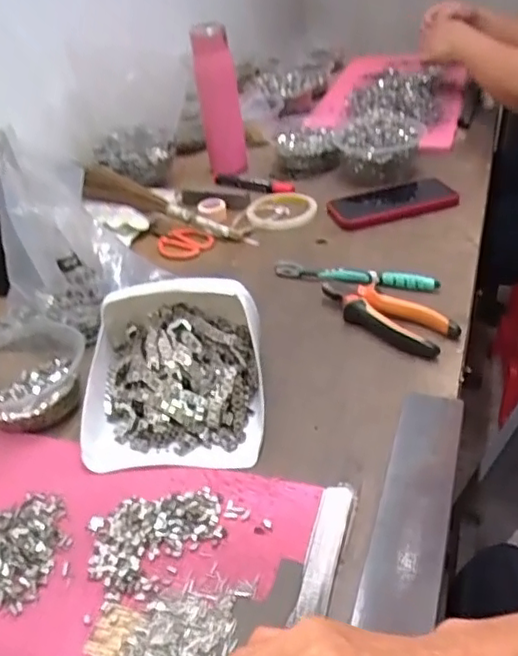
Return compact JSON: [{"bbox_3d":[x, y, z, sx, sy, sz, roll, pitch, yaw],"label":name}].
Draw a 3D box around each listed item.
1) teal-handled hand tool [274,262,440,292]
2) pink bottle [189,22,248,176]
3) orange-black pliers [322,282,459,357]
[{"bbox_3d":[0.106,-0.060,0.709,0.186,0.015,0.021,9,39,20],"label":"teal-handled hand tool"},{"bbox_3d":[-0.062,-0.358,0.980,0.056,0.212,0.055,-15,37,-12],"label":"pink bottle"},{"bbox_3d":[0.124,-0.016,0.636,0.051,0.023,0.153,-33,44,-32],"label":"orange-black pliers"}]

